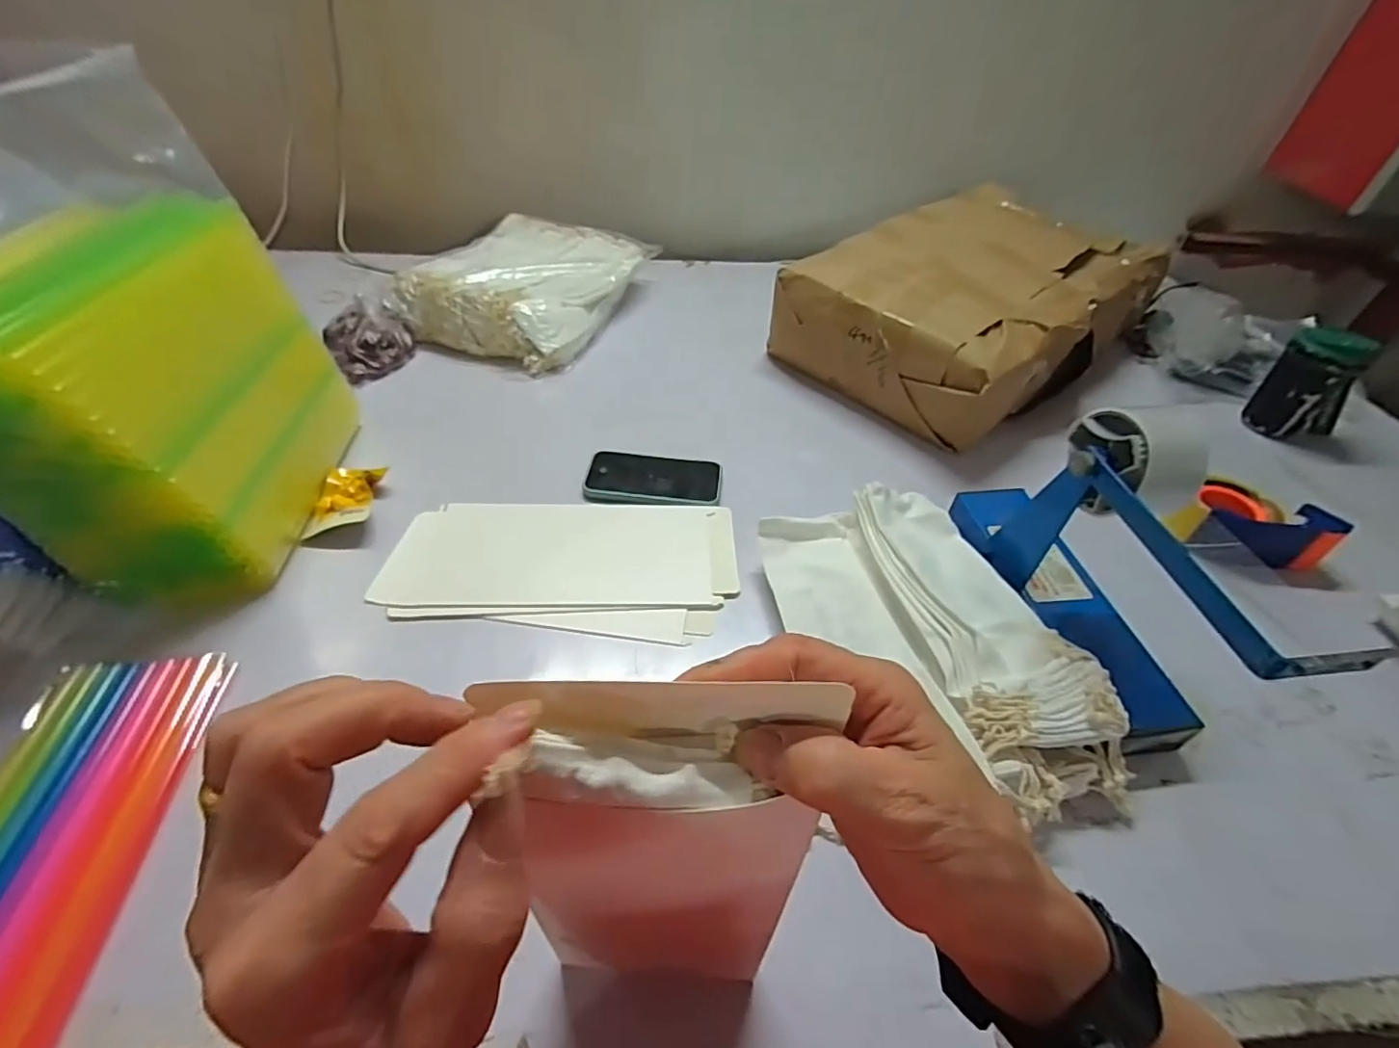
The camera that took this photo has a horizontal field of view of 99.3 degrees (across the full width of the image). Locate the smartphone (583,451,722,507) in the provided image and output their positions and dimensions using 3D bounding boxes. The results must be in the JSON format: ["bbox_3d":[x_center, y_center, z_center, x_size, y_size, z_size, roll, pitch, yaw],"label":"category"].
[{"bbox_3d":[-0.054,-0.050,0.698,0.158,0.014,0.077,4,55,6],"label":"smartphone"}]

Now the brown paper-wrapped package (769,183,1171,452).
[{"bbox_3d":[0.433,-0.337,0.925,0.586,0.164,0.360,-26,52,-27],"label":"brown paper-wrapped package"}]

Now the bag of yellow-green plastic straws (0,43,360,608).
[{"bbox_3d":[-0.502,-0.149,0.529,0.195,0.353,0.276,1,45,-4],"label":"bag of yellow-green plastic straws"}]

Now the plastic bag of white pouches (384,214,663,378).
[{"bbox_3d":[-0.268,-0.398,0.986,0.269,0.089,0.384,17,46,12],"label":"plastic bag of white pouches"}]

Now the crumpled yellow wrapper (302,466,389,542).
[{"bbox_3d":[-0.384,-0.025,0.648,0.061,0.020,0.099,-3,45,-7],"label":"crumpled yellow wrapper"}]

